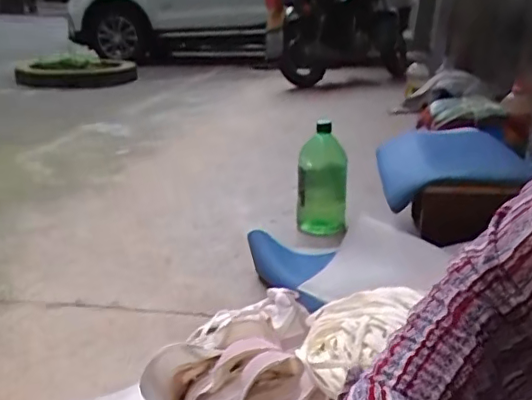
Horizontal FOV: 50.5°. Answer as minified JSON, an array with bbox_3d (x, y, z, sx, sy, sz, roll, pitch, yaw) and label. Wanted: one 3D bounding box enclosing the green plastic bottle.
[{"bbox_3d":[0.183,-0.059,1.806,0.160,0.323,0.142,7,20,8],"label":"green plastic bottle"}]

